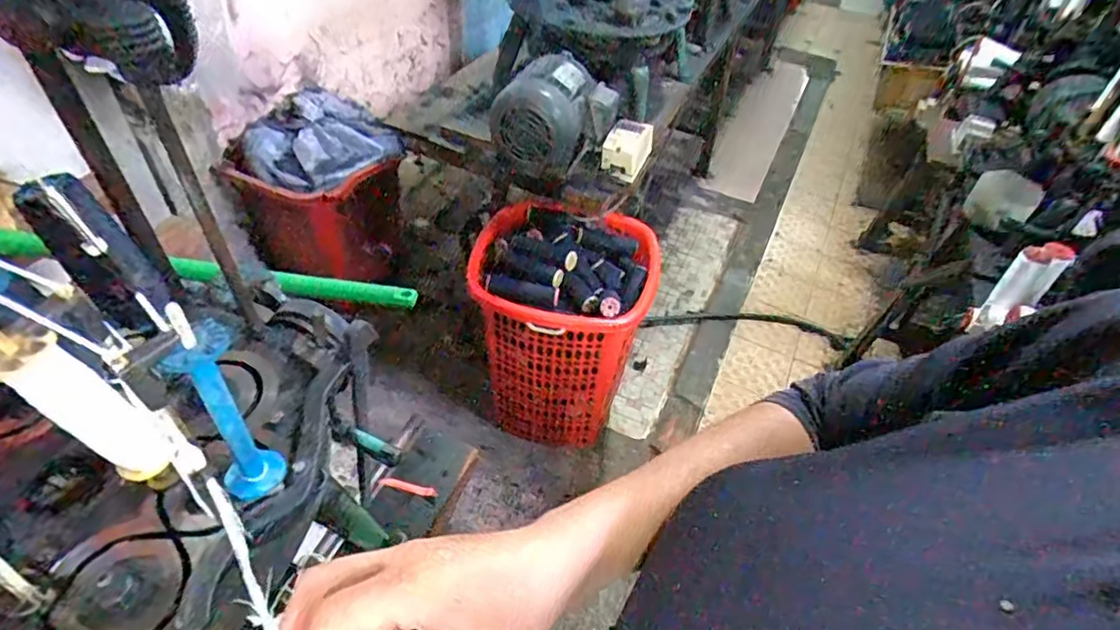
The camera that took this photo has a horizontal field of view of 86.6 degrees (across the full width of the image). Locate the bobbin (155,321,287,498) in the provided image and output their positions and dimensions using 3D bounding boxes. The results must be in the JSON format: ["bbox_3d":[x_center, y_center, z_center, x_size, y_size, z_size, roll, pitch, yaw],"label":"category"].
[{"bbox_3d":[-0.258,0.079,0.465,0.044,0.164,0.049,-21,52,-25],"label":"bobbin"}]

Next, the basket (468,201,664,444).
[{"bbox_3d":[0.001,0.030,1.489,0.395,0.530,0.312,13,46,6],"label":"basket"}]

